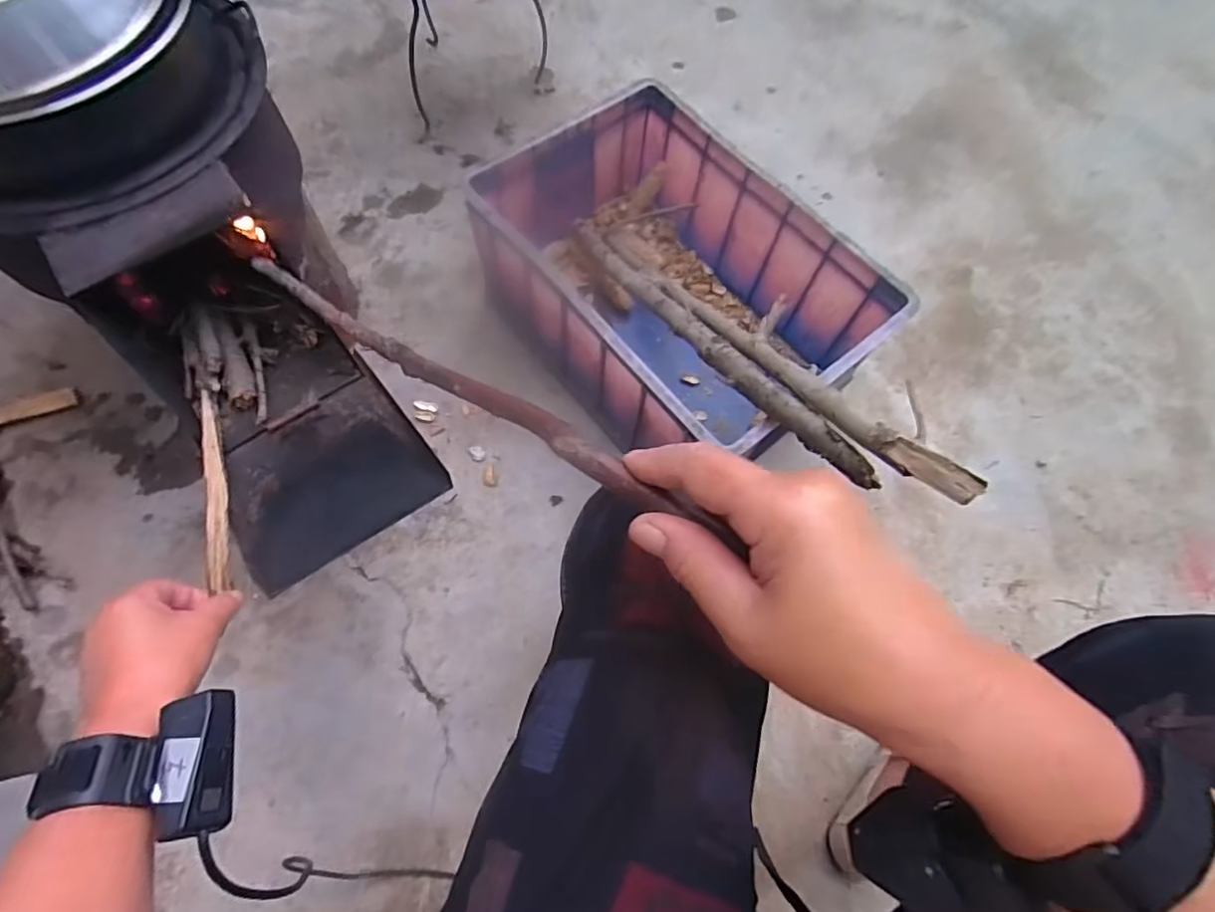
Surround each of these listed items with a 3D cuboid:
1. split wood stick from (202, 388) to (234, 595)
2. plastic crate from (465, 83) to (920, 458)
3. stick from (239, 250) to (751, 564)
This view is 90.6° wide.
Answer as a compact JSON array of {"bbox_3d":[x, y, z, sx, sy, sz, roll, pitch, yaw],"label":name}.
[{"bbox_3d":[-0.357,0.022,0.548,0.018,0.018,0.241,-24,52,-12],"label":"split wood stick"},{"bbox_3d":[0.092,-0.233,0.858,0.363,0.229,0.504,-38,75,-18],"label":"plastic crate"},{"bbox_3d":[-0.140,-0.071,0.395,0.542,0.022,0.016,28,65,41],"label":"stick"}]

